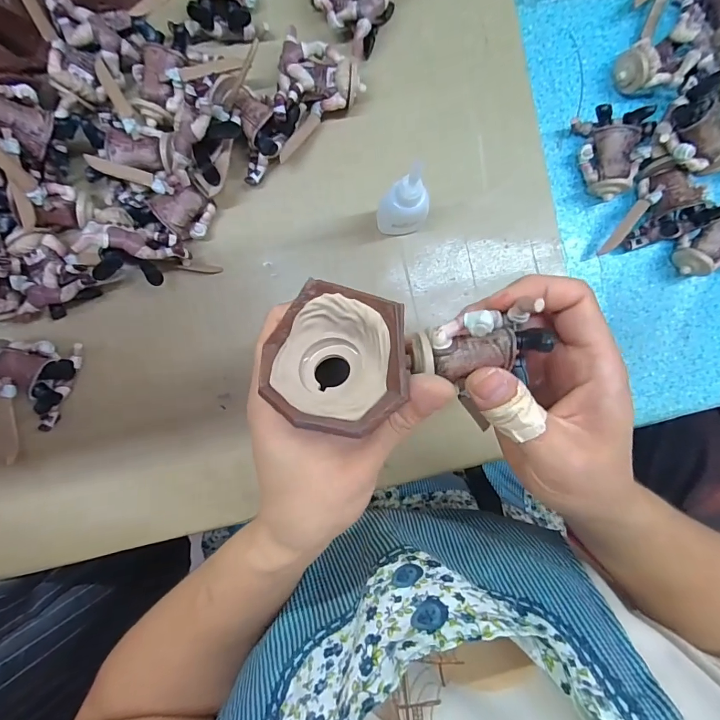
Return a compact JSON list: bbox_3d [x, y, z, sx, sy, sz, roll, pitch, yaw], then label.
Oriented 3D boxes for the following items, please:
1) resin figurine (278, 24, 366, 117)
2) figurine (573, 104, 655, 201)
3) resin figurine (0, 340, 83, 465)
[{"bbox_3d":[-0.026,-0.189,0.277,0.053,0.033,0.043,13,92,-3],"label":"resin figurine"},{"bbox_3d":[0.180,-0.148,0.290,0.040,0.031,0.058,0,92,-3],"label":"figurine"},{"bbox_3d":[-0.231,0.028,0.283,0.053,0.028,0.080,6,92,-3],"label":"resin figurine"}]

